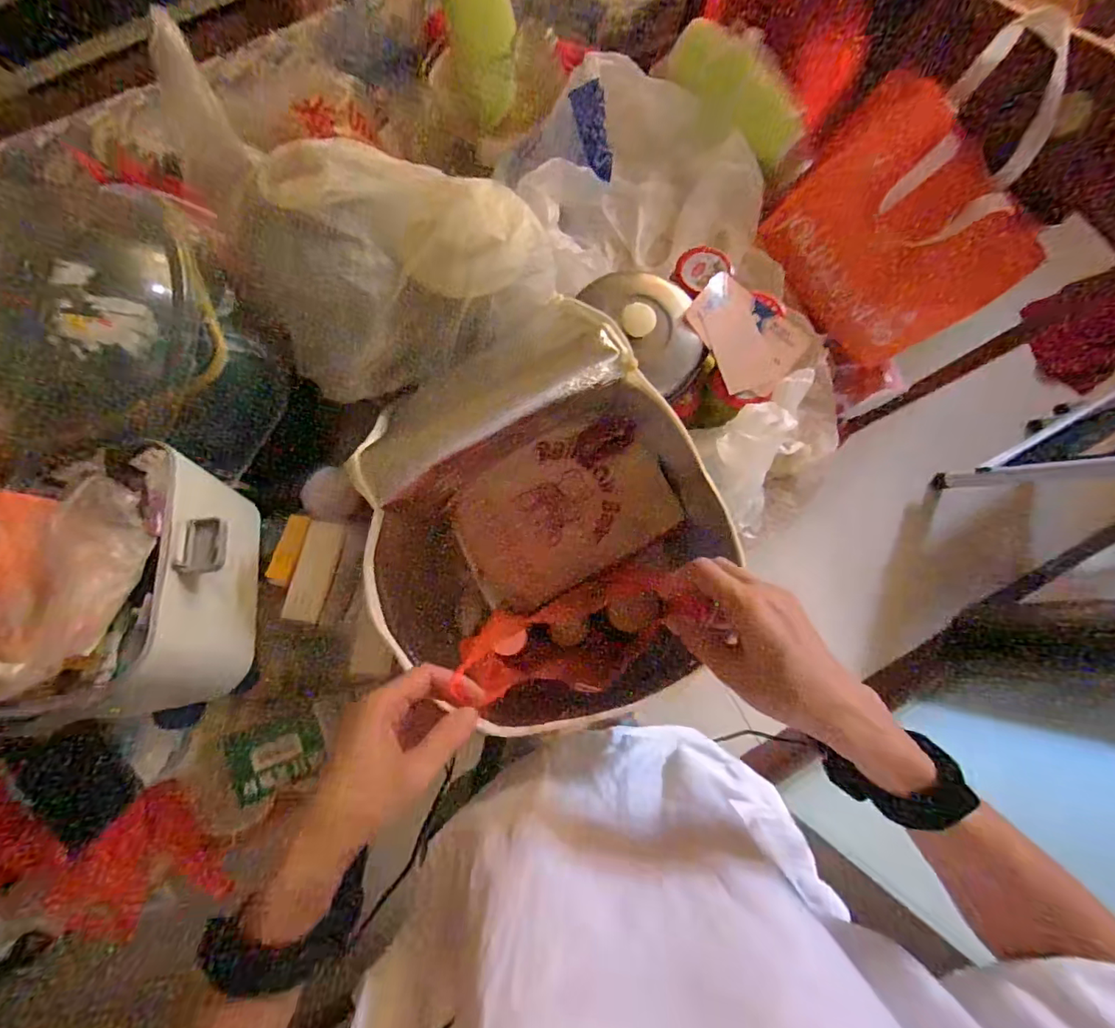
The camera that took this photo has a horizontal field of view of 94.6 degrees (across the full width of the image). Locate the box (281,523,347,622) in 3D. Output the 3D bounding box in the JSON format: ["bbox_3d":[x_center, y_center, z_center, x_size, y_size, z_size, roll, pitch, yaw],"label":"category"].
[{"bbox_3d":[-0.249,0.059,0.530,0.038,0.010,0.101,14,75,-17],"label":"box"}]

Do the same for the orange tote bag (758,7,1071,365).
[{"bbox_3d":[0.460,-0.390,0.672,0.080,0.342,0.295,-25,85,-42],"label":"orange tote bag"}]

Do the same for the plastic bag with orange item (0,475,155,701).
[{"bbox_3d":[-0.352,0.047,0.354,0.052,0.072,0.149,14,79,4],"label":"plastic bag with orange item"}]

